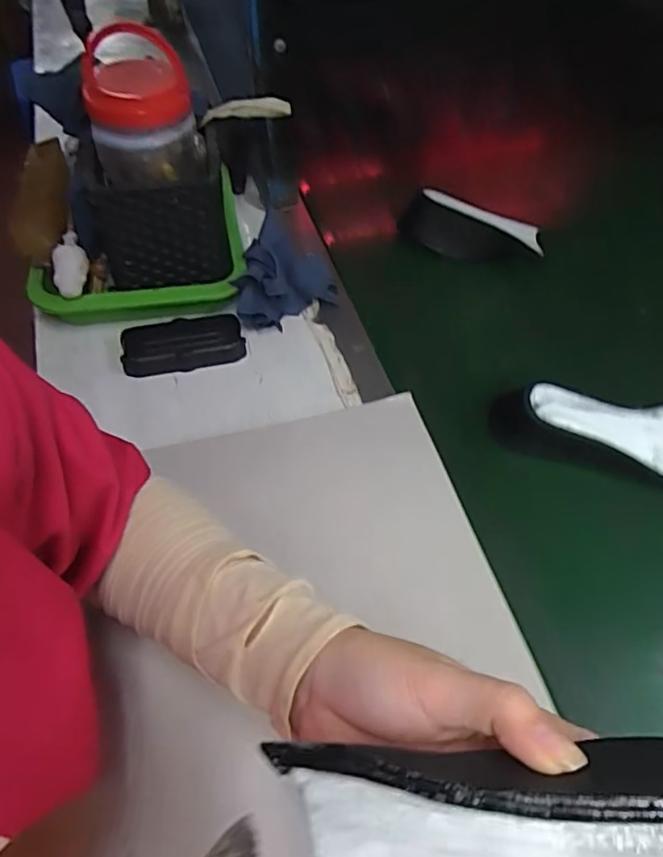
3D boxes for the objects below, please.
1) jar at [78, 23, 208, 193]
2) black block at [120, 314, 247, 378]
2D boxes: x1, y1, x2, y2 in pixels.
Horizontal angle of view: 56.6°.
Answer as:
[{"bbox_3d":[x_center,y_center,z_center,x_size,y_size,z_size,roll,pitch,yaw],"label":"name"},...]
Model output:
[{"bbox_3d":[-0.160,-0.273,0.526,0.089,0.095,0.103,-8,54,-11],"label":"jar"},{"bbox_3d":[-0.138,-0.078,0.572,0.110,0.026,0.046,-11,55,-11],"label":"black block"}]

